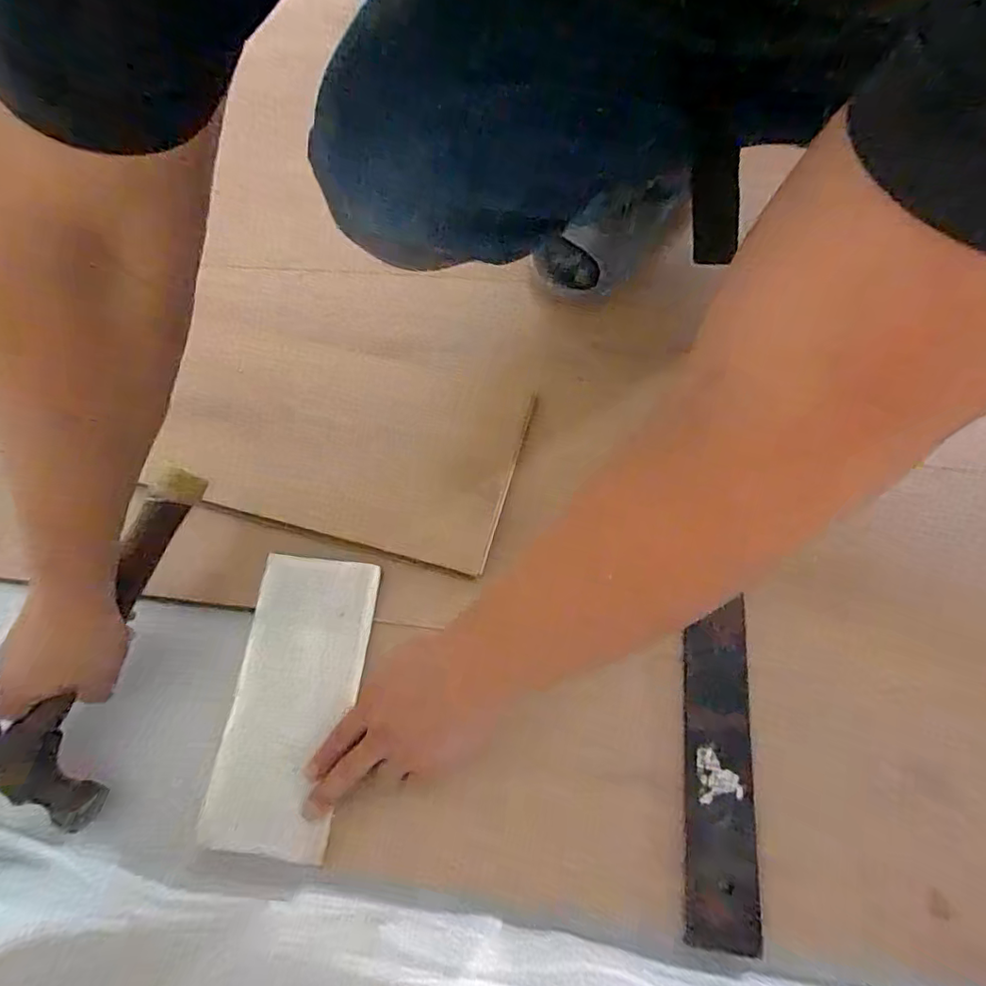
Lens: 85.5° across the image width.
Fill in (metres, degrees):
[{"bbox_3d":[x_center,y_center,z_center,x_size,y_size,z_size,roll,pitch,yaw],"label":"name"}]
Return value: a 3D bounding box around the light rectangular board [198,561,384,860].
[{"bbox_3d":[-0.167,0.167,0.451,0.099,0.012,0.228,8,66,-2],"label":"light rectangular board"}]

